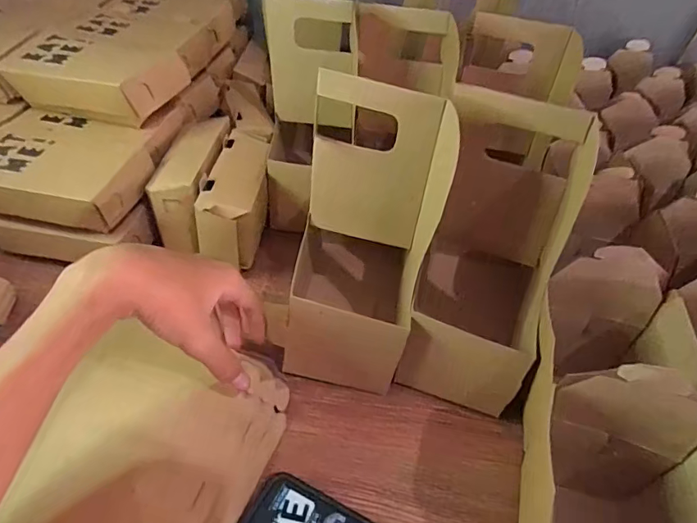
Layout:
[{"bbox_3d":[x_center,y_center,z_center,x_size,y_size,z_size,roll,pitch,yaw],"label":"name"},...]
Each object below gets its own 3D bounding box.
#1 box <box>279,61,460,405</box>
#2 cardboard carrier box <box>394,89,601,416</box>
[{"bbox_3d":[0.011,-0.034,0.396,0.103,0.228,0.182,7,42,1],"label":"box"},{"bbox_3d":[0.109,-0.013,0.382,0.095,0.221,0.181,13,43,8],"label":"cardboard carrier box"}]

